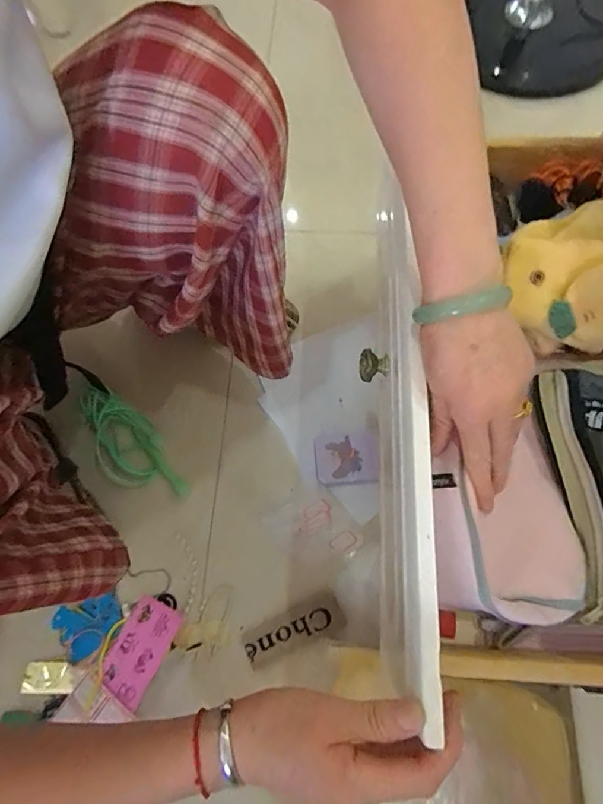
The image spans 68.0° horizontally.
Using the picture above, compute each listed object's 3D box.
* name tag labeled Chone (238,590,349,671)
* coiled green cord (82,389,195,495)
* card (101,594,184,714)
[{"bbox_3d":[-0.010,0.265,0.520,0.120,0.005,0.043,-24,62,-5],"label":"name tag labeled Chone"},{"bbox_3d":[-0.231,0.058,0.594,0.087,0.047,0.204,-42,74,-13],"label":"coiled green cord"},{"bbox_3d":[-0.187,0.280,0.511,0.067,0.008,0.098,16,57,21],"label":"card"}]

